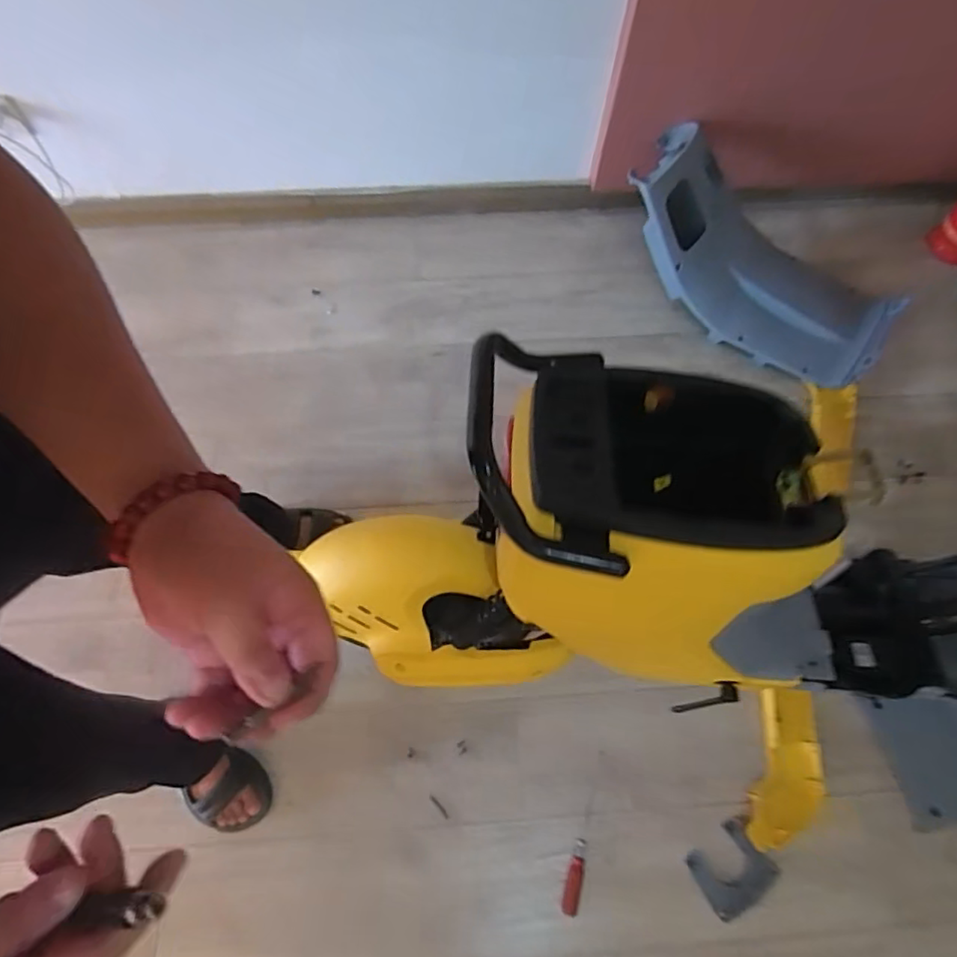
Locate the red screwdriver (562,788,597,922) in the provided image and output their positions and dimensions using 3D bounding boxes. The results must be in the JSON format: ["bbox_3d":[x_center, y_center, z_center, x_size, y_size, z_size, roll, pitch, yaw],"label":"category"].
[{"bbox_3d":[0.178,0.645,1.045,0.027,0.025,0.194,16,68,6],"label":"red screwdriver"}]

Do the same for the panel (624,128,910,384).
[{"bbox_3d":[0.629,-0.499,1.381,0.667,0.171,0.313,41,75,-4],"label":"panel"}]

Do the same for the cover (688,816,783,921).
[{"bbox_3d":[0.433,0.665,1.024,0.127,0.027,0.112,-30,71,-12],"label":"cover"}]

